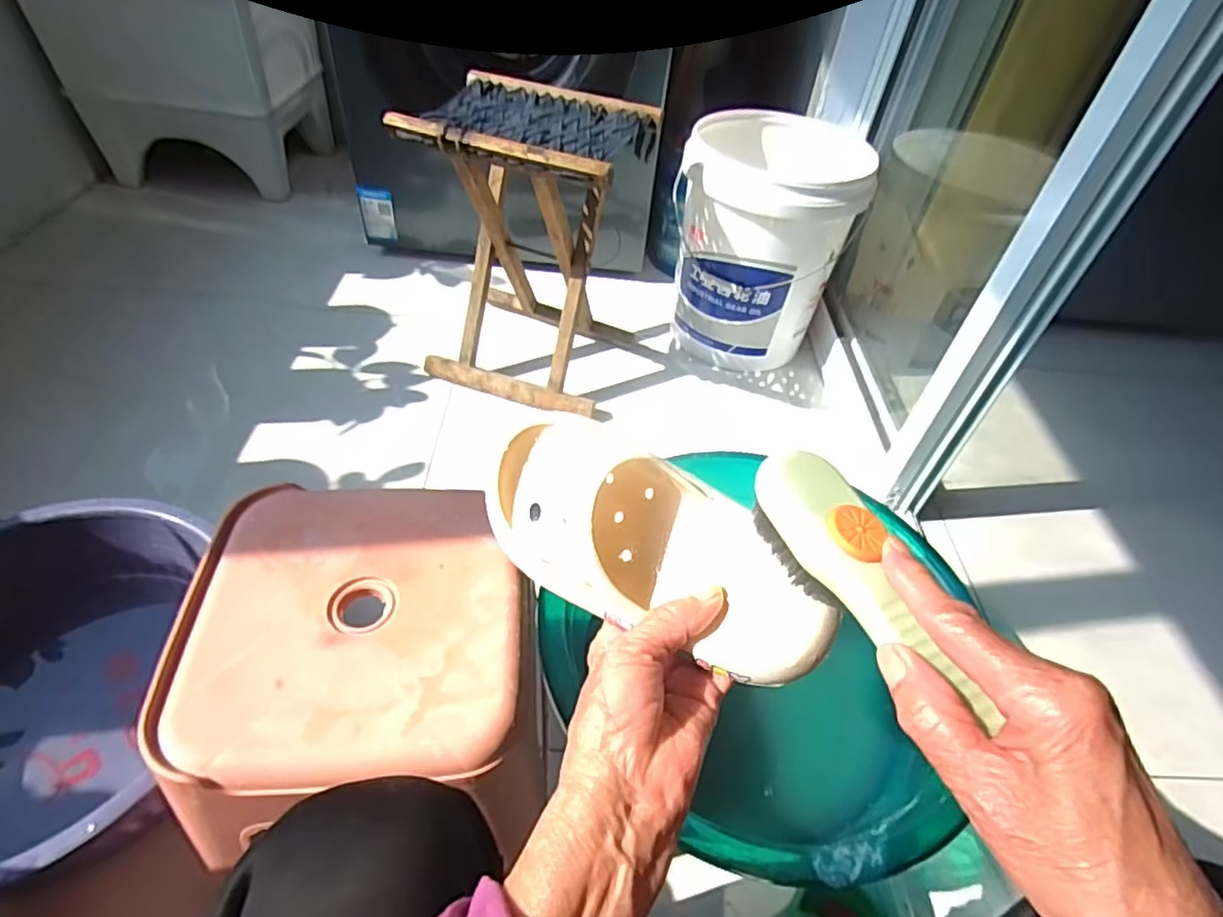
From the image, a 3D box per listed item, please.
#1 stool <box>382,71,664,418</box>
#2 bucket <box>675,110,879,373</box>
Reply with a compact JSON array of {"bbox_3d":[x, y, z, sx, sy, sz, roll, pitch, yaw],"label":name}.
[{"bbox_3d":[-0.125,-0.331,1.036,0.308,0.420,0.272,18,47,10],"label":"stool"},{"bbox_3d":[0.270,-0.391,1.175,0.290,0.348,0.307,4,46,-4],"label":"bucket"}]

